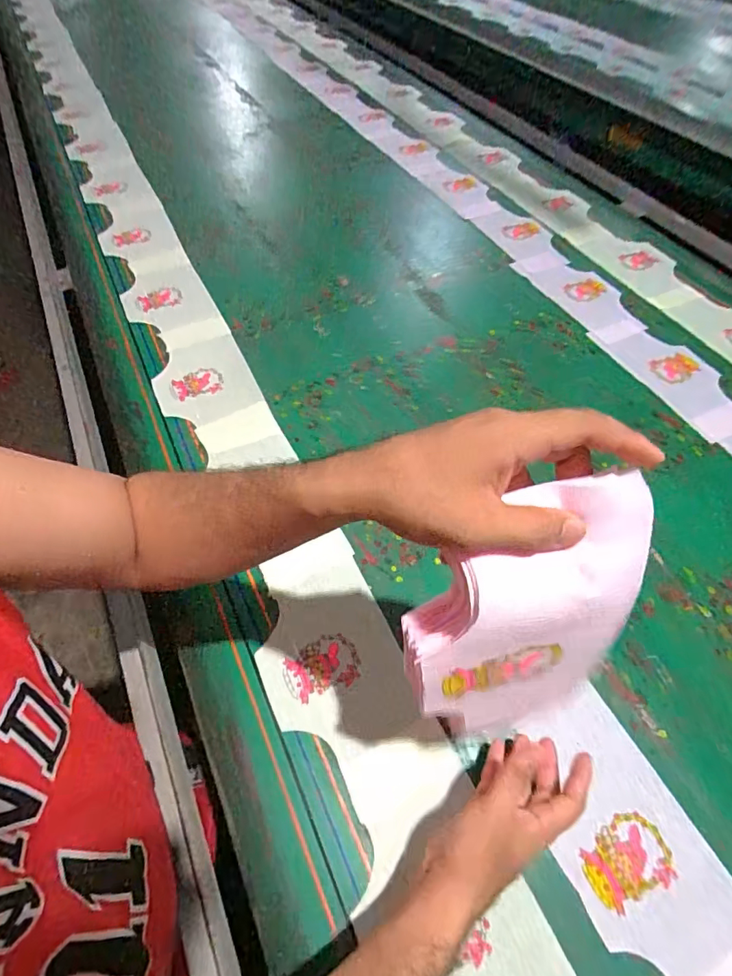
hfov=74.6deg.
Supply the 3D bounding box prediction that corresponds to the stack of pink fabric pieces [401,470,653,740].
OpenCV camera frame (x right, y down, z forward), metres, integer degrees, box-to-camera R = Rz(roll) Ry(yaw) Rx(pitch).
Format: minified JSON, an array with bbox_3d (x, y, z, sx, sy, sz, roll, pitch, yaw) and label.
[{"bbox_3d":[0.097,0.086,0.305,0.129,0.181,0.095,-24,59,-16],"label":"stack of pink fabric pieces"}]

